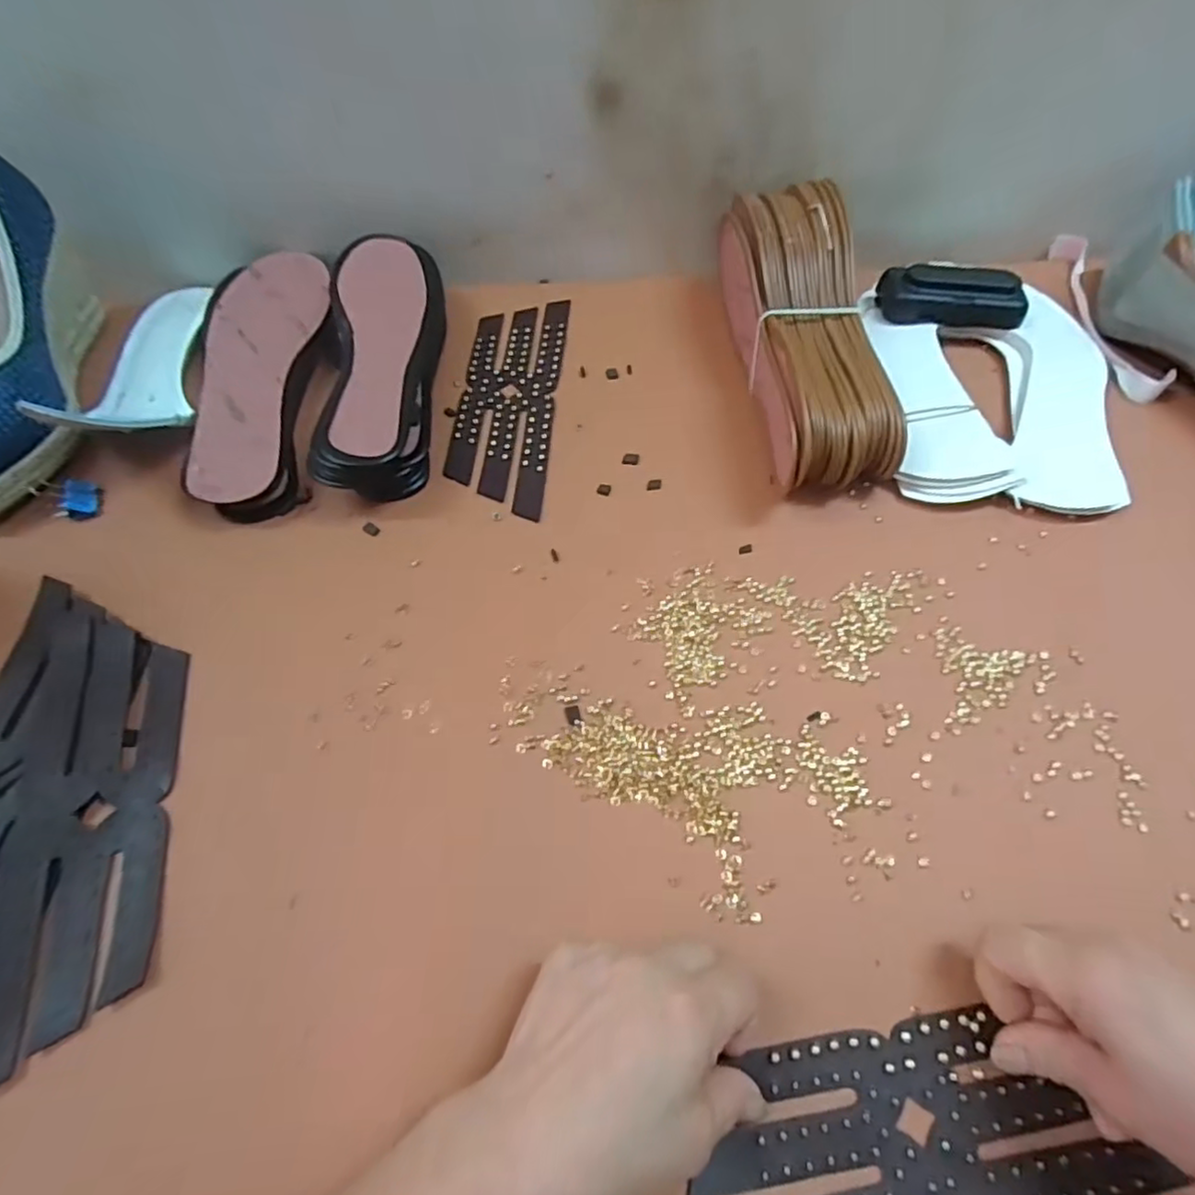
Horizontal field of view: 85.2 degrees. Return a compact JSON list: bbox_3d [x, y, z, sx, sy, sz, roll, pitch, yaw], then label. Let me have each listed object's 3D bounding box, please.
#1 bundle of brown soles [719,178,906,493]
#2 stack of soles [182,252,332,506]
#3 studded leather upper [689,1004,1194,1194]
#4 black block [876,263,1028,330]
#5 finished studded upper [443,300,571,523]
[{"bbox_3d":[0.144,-0.182,0.457,0.084,0.086,0.236,-3,59,-4],"label":"bundle of brown soles"},{"bbox_3d":[-0.242,-0.158,0.459,0.076,0.031,0.231,-1,59,-1],"label":"stack of soles"},{"bbox_3d":[0.119,0.216,0.263,0.183,0.005,0.069,-8,56,-5],"label":"studded leather upper"},{"bbox_3d":[0.275,-0.232,0.500,0.107,0.027,0.042,9,59,5],"label":"black block"},{"bbox_3d":[-0.065,-0.149,0.480,0.069,0.009,0.210,4,59,2],"label":"finished studded upper"}]

